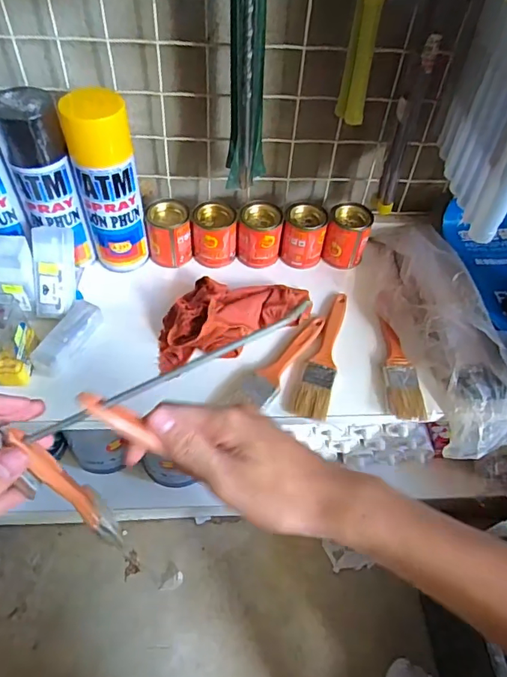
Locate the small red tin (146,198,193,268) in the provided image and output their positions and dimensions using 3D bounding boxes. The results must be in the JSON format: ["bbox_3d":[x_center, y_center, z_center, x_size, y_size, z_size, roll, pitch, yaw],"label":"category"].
[{"bbox_3d":[-0.106,-0.132,0.601,0.052,0.068,0.053,-4,50,-7],"label":"small red tin"}]

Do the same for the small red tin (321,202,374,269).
[{"bbox_3d":[0.121,-0.133,0.617,0.053,0.067,0.050,13,50,8],"label":"small red tin"}]

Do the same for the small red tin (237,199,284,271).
[{"bbox_3d":[0.009,-0.132,0.609,0.055,0.069,0.051,2,49,-2],"label":"small red tin"}]

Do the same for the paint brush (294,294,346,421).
[{"bbox_3d":[0.081,0.014,0.541,0.034,0.013,0.174,13,50,8],"label":"paint brush"}]

